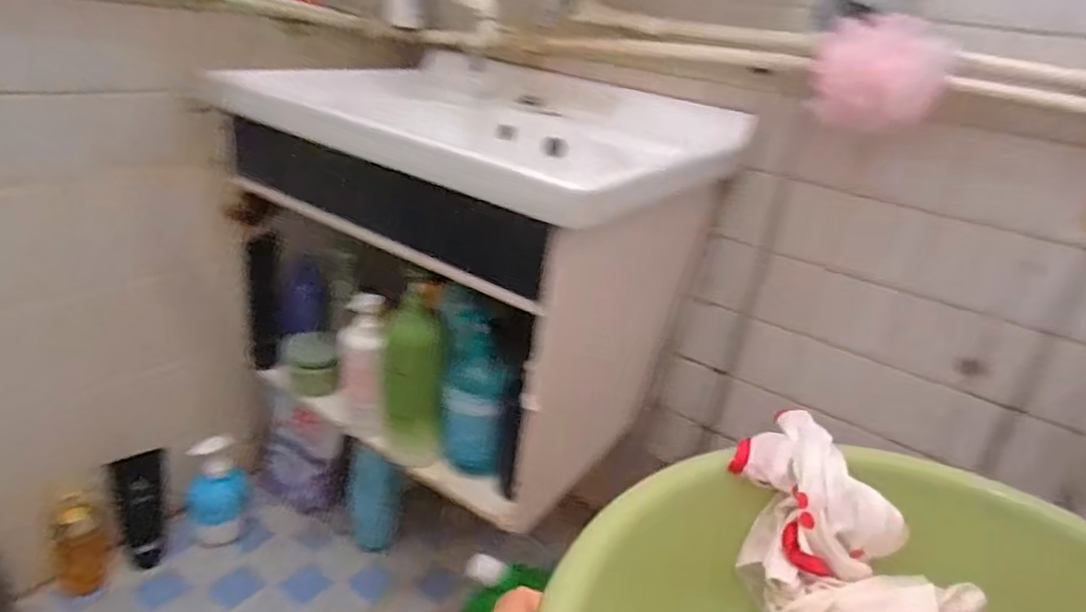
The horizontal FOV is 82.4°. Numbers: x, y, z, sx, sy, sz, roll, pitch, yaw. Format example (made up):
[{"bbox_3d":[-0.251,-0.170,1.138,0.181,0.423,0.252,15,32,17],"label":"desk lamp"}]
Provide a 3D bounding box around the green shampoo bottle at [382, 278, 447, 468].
[{"bbox_3d":[-0.166,0.096,0.790,0.079,0.243,0.068,-1,33,-13],"label":"green shampoo bottle"}]

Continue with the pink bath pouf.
[{"bbox_3d":[0.362,-0.249,0.670,0.103,0.103,0.090,-1,33,-13],"label":"pink bath pouf"}]

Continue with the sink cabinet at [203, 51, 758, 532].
[{"bbox_3d":[-0.085,-0.084,0.918,0.514,0.423,0.484,27,37,28],"label":"sink cabinet"}]

